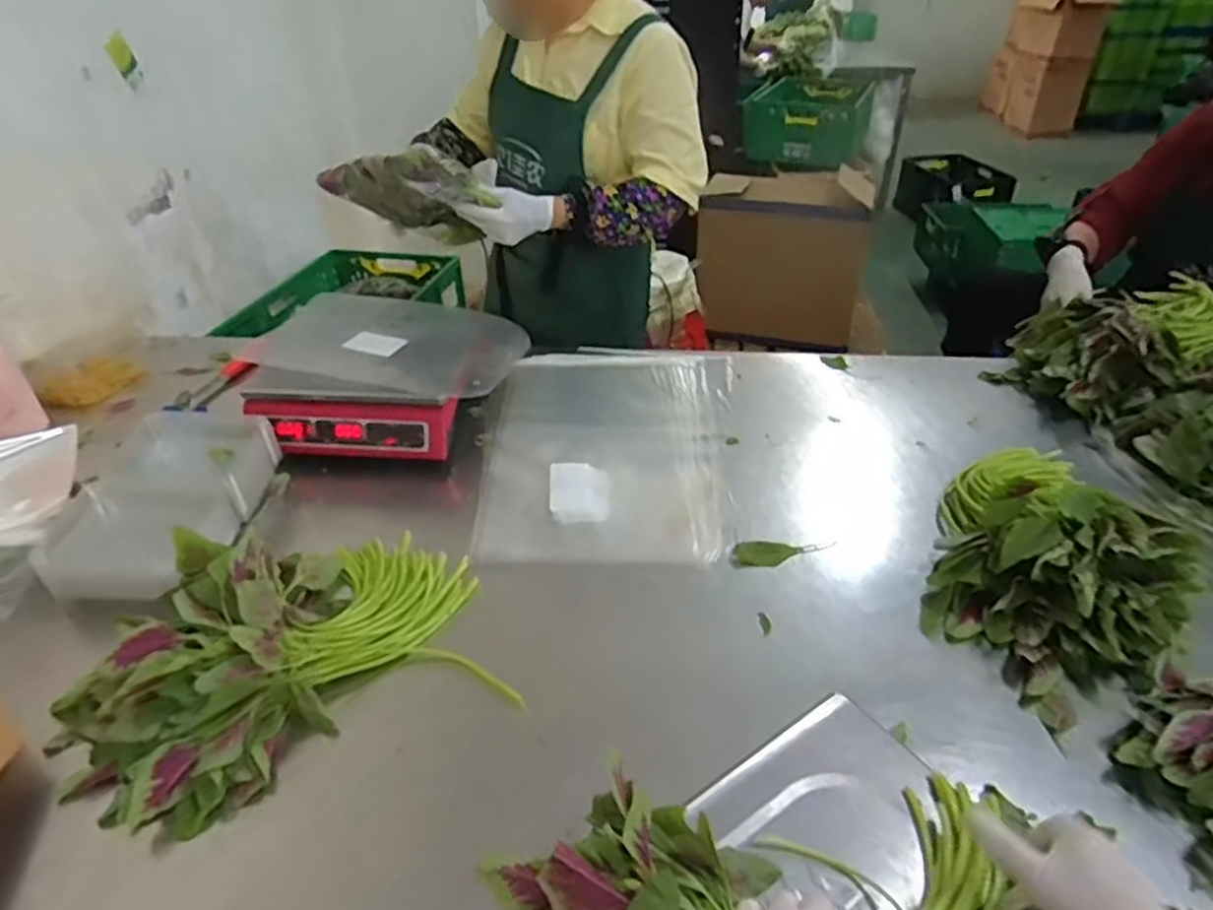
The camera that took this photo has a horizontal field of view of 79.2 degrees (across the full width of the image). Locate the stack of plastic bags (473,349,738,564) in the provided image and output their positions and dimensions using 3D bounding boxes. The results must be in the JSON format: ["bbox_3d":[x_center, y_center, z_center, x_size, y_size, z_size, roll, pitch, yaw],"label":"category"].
[{"bbox_3d":[0.008,-0.033,1.124,0.364,0.018,0.533,4,36,7],"label":"stack of plastic bags"}]

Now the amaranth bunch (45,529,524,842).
[{"bbox_3d":[-0.344,0.186,0.762,0.431,0.100,0.315,-13,37,-17],"label":"amaranth bunch"}]

